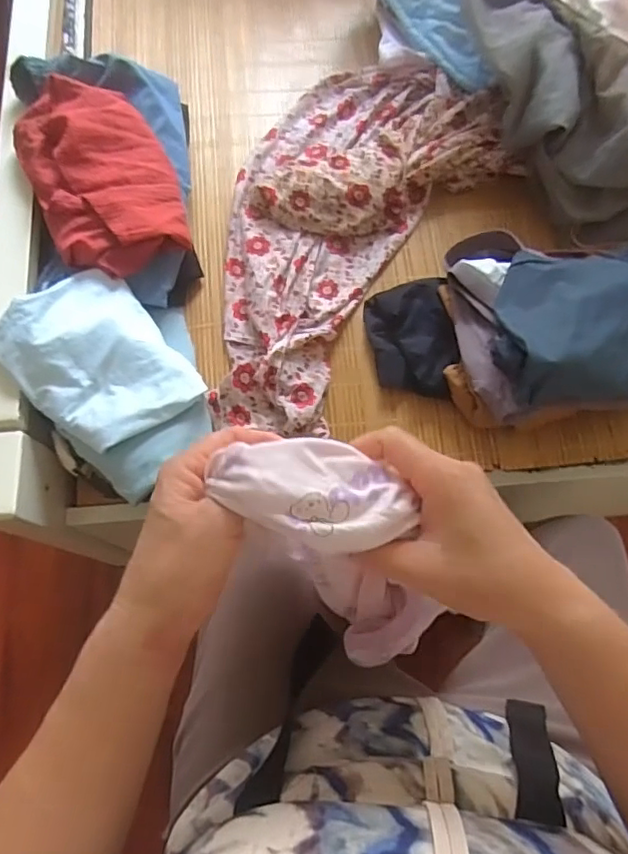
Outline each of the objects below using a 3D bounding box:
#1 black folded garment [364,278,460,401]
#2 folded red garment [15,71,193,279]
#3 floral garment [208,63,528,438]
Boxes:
[{"bbox_3d":[0.120,-0.114,0.717,0.100,0.039,0.156,-5,71,0],"label":"black folded garment"},{"bbox_3d":[-0.259,-0.306,0.702,0.164,0.063,0.253,-28,72,-8],"label":"folded red garment"},{"bbox_3d":[0.025,-0.284,0.773,0.327,0.049,0.583,34,75,12],"label":"floral garment"}]

